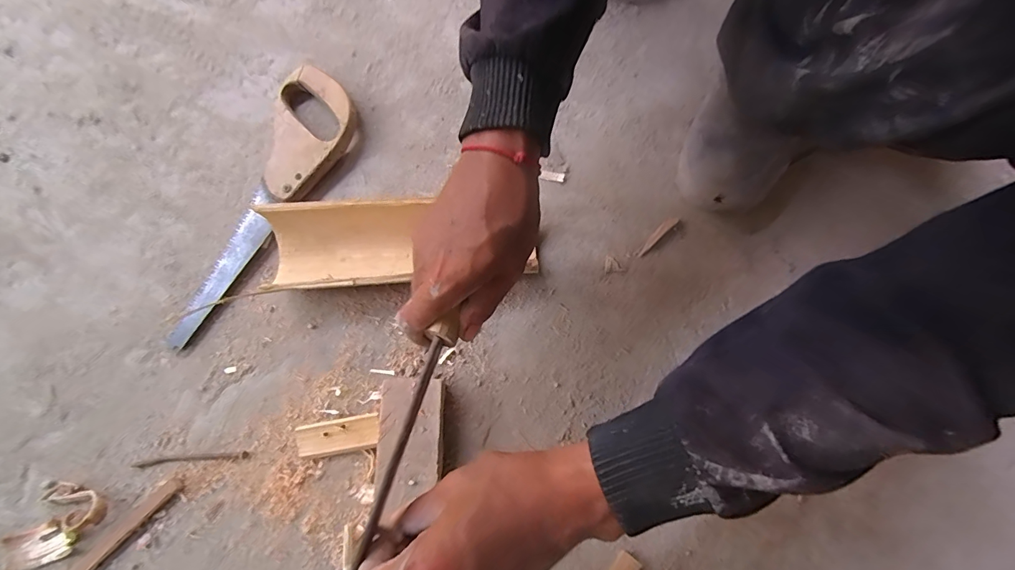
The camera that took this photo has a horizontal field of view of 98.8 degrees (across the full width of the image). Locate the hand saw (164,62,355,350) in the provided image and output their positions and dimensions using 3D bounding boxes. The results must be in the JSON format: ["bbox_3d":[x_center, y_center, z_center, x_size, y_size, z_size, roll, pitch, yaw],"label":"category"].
[{"bbox_3d":[-0.268,-0.091,0.455,0.096,0.022,0.314,30,78,6],"label":"hand saw"}]

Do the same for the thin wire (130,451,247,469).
[{"bbox_3d":[-0.292,0.162,0.403,0.102,0.004,0.007,-4,76,-2],"label":"thin wire"}]

